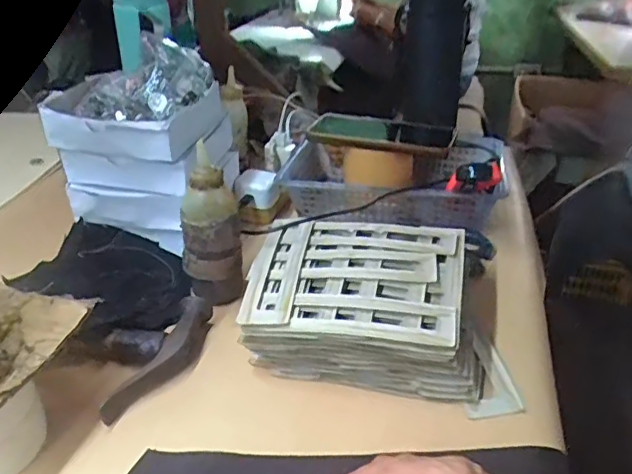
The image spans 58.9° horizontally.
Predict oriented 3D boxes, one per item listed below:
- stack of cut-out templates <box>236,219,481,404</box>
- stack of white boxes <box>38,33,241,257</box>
[{"bbox_3d":[0.042,0.050,0.475,0.189,0.057,0.160,6,31,13],"label":"stack of cut-out templates"},{"bbox_3d":[-0.168,-0.090,0.582,0.127,0.167,0.148,5,31,16],"label":"stack of white boxes"}]

